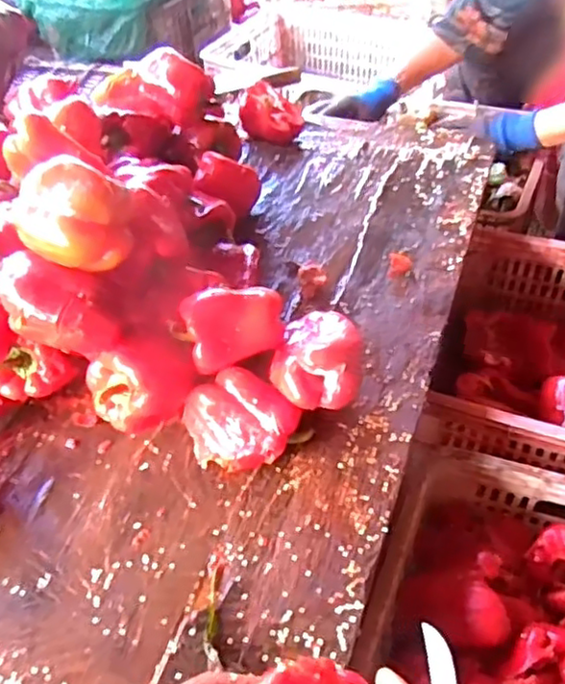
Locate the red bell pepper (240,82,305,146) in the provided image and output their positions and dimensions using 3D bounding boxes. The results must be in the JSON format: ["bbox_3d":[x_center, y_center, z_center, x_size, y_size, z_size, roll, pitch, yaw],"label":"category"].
[{"bbox_3d":[-0.018,-0.377,1.091,0.103,0.056,0.103,-2,47,4],"label":"red bell pepper"}]

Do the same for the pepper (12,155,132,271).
[{"bbox_3d":[-0.199,-0.119,0.626,0.101,0.081,0.077,-21,49,-14],"label":"pepper"}]

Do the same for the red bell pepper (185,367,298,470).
[{"bbox_3d":[-0.042,0.080,0.651,0.096,0.069,0.095,-24,49,-17],"label":"red bell pepper"}]

